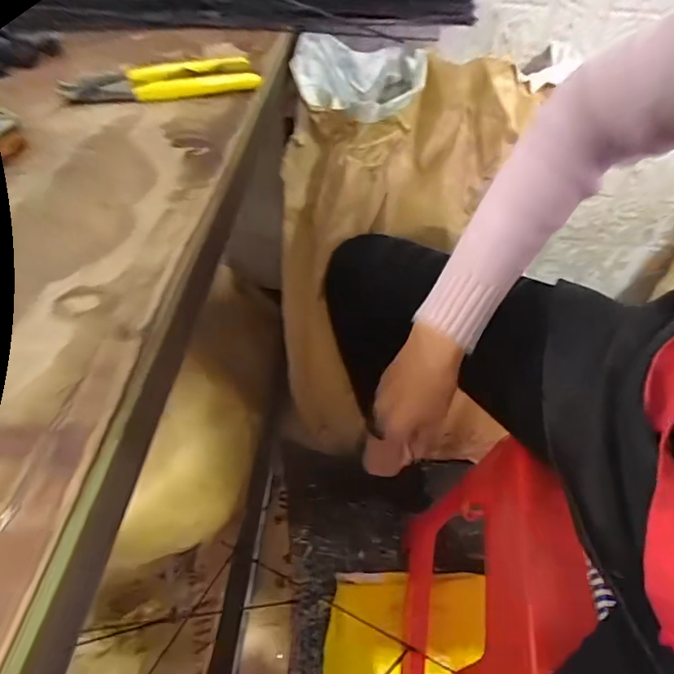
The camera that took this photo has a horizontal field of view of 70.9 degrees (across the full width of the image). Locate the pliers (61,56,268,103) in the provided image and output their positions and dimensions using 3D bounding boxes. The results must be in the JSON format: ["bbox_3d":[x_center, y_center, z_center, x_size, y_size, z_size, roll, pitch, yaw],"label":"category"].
[{"bbox_3d":[-0.150,-0.224,0.412,0.155,0.010,0.046,-15,66,-13],"label":"pliers"}]

